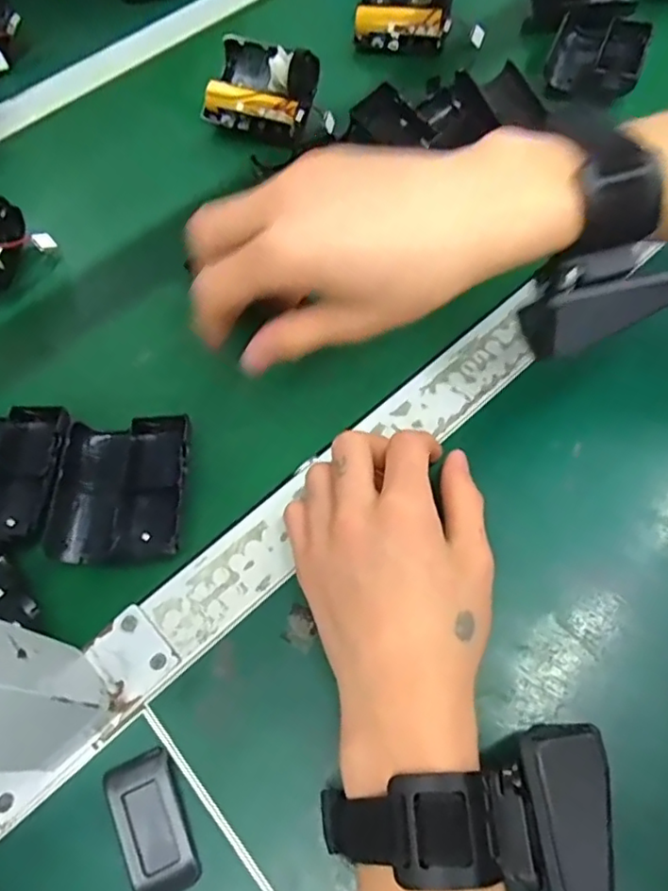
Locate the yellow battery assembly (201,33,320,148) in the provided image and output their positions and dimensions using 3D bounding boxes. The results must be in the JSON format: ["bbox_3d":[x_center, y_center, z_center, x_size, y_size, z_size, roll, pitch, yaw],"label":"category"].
[{"bbox_3d":[-0.056,-0.277,0.465,0.081,0.047,0.065,18,65,12],"label":"yellow battery assembly"}]

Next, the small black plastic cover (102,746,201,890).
[{"bbox_3d":[-0.079,0.163,0.256,0.029,0.005,0.055,-25,64,-10],"label":"small black plastic cover"}]

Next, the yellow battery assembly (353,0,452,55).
[{"bbox_3d":[0.060,-0.372,0.502,0.082,0.052,0.071,11,64,9],"label":"yellow battery assembly"}]

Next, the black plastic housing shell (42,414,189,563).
[{"bbox_3d":[-0.117,0.021,0.327,0.066,0.014,0.083,-2,63,2],"label":"black plastic housing shell"}]

